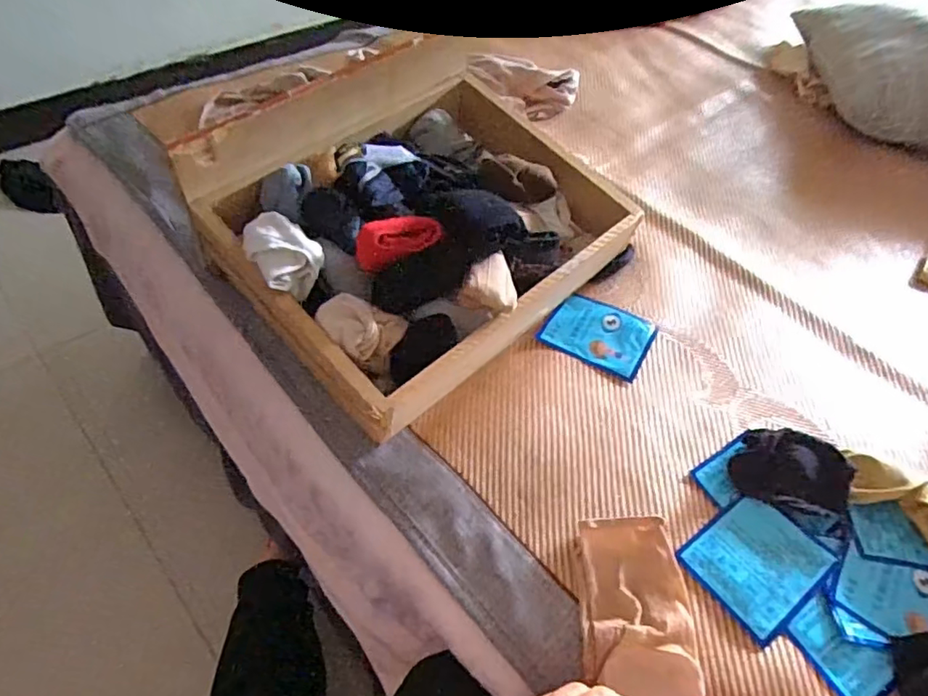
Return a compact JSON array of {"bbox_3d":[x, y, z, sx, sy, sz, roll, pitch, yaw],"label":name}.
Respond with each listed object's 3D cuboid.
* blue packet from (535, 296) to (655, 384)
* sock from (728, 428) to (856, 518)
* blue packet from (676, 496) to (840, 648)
[{"bbox_3d":[0.144,-0.016,0.621,0.107,0.008,0.086,25,53,16],"label":"blue packet"},{"bbox_3d":[0.294,0.108,0.516,0.098,0.033,0.059,11,51,4],"label":"sock"},{"bbox_3d":[0.244,0.175,0.477,0.104,0.006,0.086,-28,58,-25],"label":"blue packet"}]

